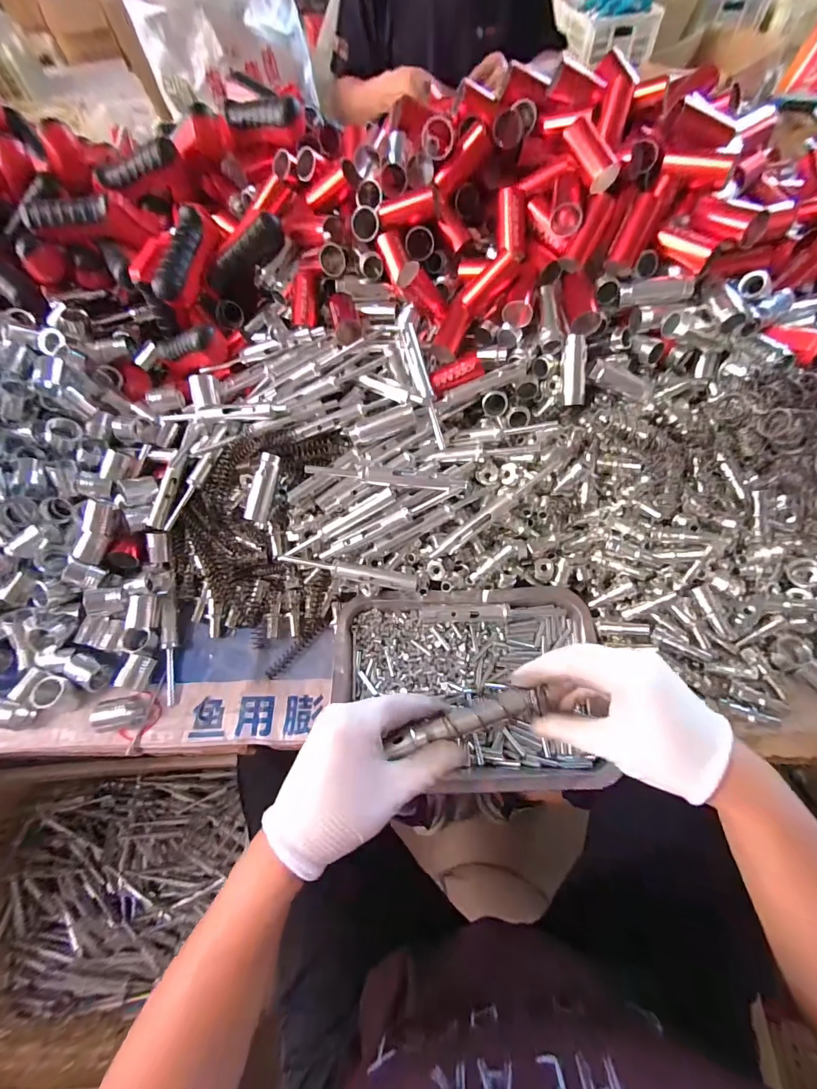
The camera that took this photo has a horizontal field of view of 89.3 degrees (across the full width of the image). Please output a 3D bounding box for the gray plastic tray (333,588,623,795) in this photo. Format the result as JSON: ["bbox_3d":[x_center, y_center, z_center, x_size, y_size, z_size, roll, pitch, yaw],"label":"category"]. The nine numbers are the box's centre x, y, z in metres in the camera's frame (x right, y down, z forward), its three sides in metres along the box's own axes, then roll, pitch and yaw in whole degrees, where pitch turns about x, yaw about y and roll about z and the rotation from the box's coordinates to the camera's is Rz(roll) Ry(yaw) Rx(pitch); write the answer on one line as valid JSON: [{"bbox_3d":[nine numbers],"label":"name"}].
[{"bbox_3d":[0.055,0.126,0.386,0.244,0.046,0.179,-2,62,2],"label":"gray plastic tray"}]

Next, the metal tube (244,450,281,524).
[{"bbox_3d":[-0.148,-0.058,0.421,0.020,0.014,0.069,17,94,11],"label":"metal tube"}]

